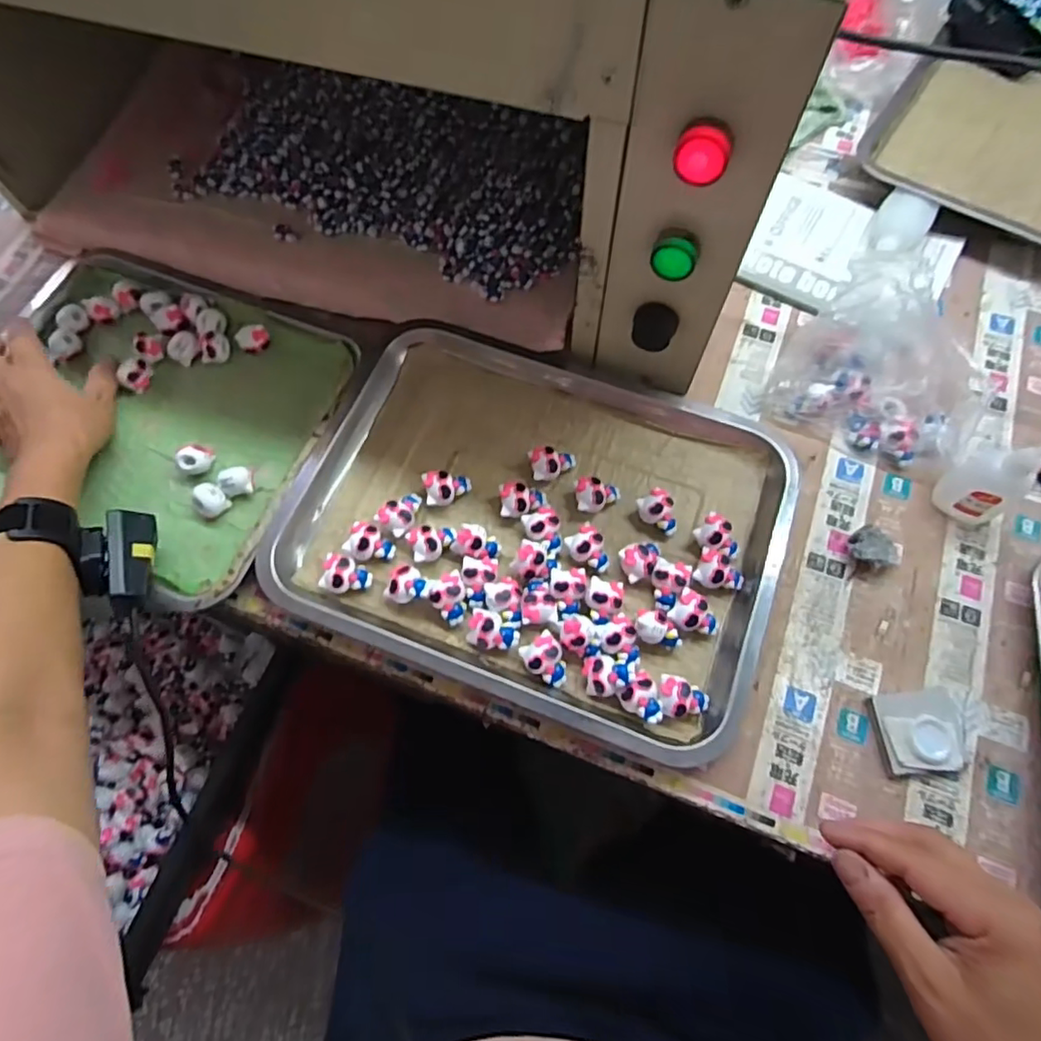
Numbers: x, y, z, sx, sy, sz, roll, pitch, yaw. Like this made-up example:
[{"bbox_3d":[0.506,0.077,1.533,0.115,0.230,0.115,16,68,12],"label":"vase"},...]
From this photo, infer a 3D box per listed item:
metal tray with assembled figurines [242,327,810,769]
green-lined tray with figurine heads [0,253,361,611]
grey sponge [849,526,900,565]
[{"bbox_3d":[0.015,-0.003,0.448,0.348,0.028,0.270,19,74,8],"label":"metal tray with assembled figurines"},{"bbox_3d":[-0.299,-0.089,0.485,0.300,0.033,0.249,21,74,9],"label":"green-lined tray with figurine heads"},{"bbox_3d":[0.264,0.023,0.448,0.037,0.021,0.025,26,75,10],"label":"grey sponge"}]

